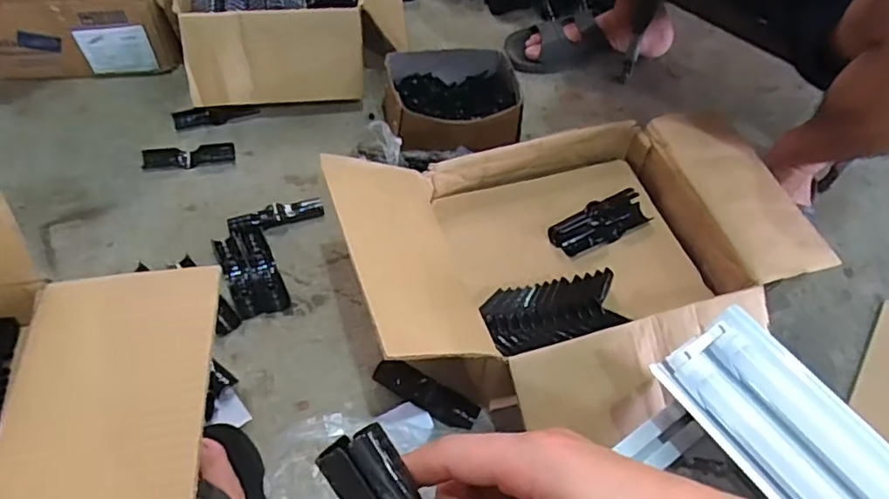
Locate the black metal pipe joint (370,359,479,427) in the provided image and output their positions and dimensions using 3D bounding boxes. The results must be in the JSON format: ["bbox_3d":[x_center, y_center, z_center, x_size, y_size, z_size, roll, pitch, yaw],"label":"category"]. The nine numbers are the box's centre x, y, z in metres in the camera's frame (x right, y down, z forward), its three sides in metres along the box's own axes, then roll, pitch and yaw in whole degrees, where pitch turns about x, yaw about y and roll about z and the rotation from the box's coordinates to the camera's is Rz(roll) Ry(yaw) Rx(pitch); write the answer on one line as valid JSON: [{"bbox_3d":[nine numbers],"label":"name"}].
[{"bbox_3d":[-0.021,0.169,0.715,0.126,0.018,0.034,27,57,14],"label":"black metal pipe joint"}]

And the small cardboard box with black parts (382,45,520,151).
[{"bbox_3d":[0.012,-0.232,0.965,0.210,0.091,0.192,-7,56,-9],"label":"small cardboard box with black parts"}]

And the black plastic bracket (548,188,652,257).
[{"bbox_3d":[0.201,-0.036,0.780,0.133,0.027,0.047,-25,60,-20],"label":"black plastic bracket"}]

